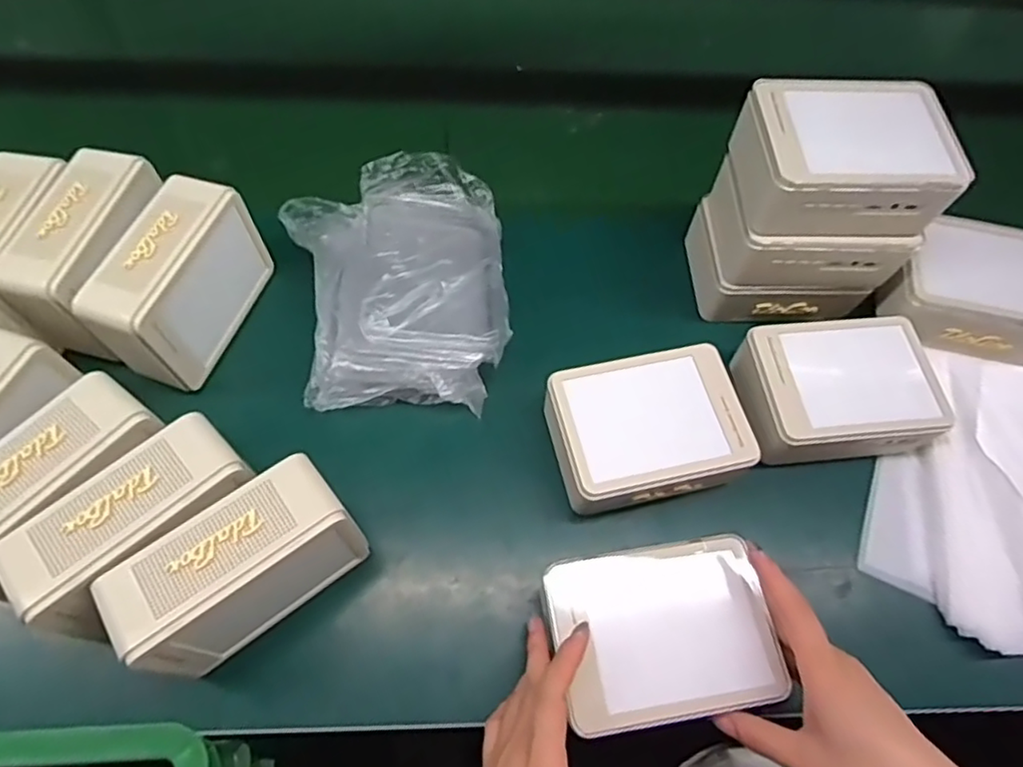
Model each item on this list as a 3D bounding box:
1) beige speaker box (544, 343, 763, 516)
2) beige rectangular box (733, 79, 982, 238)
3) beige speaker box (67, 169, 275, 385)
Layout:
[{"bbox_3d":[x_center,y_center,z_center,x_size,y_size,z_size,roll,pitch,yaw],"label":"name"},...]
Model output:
[{"bbox_3d":[0.103,0.040,0.491,0.147,0.057,0.109,-10,63,-8],"label":"beige speaker box"},{"bbox_3d":[0.245,-0.171,0.476,0.146,0.058,0.107,0,62,-3],"label":"beige rectangular box"},{"bbox_3d":[-0.257,-0.078,0.498,0.067,0.095,0.138,14,63,4],"label":"beige speaker box"}]

